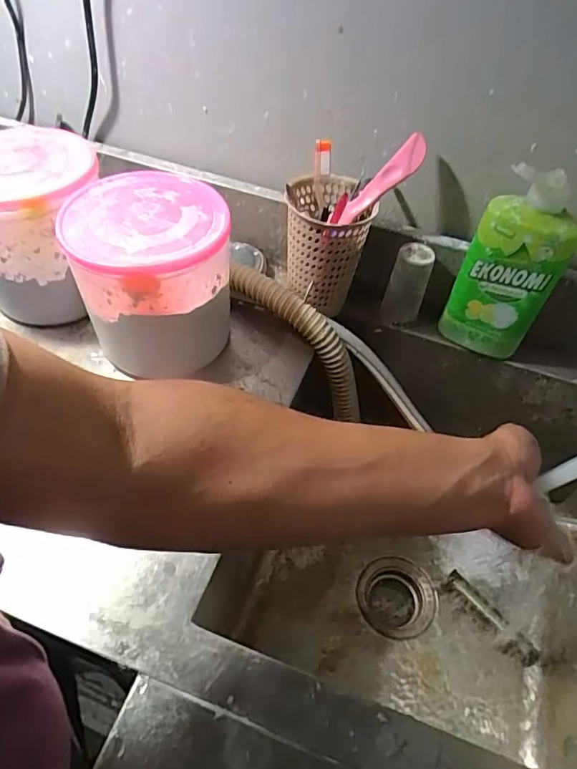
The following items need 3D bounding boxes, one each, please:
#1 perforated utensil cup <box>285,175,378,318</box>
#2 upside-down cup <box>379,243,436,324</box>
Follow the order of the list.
[{"bbox_3d":[0.042,-0.154,0.611,0.090,0.162,0.098,3,50,-4],"label":"perforated utensil cup"},{"bbox_3d":[0.142,-0.112,0.623,0.042,0.106,0.039,3,50,-4],"label":"upside-down cup"}]

